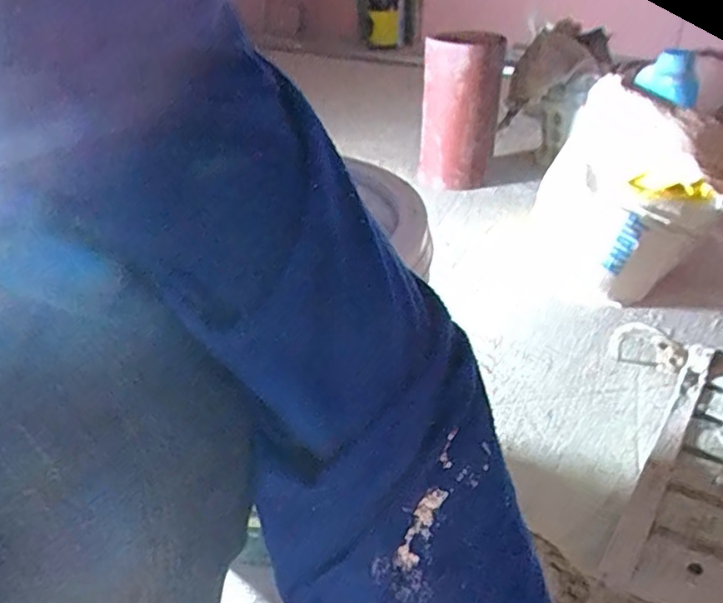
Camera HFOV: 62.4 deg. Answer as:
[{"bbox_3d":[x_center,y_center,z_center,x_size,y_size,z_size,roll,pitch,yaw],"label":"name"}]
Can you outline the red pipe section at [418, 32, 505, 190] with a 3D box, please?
[{"bbox_3d":[0.202,-0.393,1.251,0.161,0.317,0.165,4,35,8],"label":"red pipe section"}]

